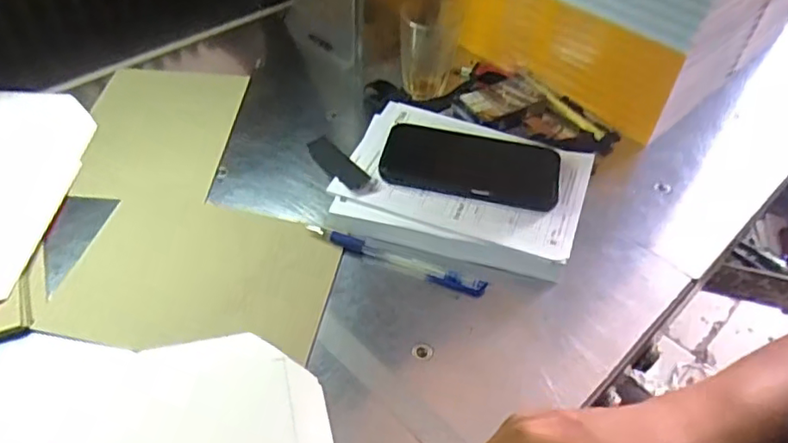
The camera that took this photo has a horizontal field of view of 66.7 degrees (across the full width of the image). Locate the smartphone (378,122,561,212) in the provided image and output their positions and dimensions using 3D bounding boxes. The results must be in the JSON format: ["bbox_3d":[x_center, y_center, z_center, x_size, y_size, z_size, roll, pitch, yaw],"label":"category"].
[{"bbox_3d":[0.072,-0.053,0.569,0.166,0.014,0.085,10,51,6],"label":"smartphone"}]

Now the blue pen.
[{"bbox_3d":[0.001,0.032,0.513,0.159,0.008,0.014,20,52,13],"label":"blue pen"}]

